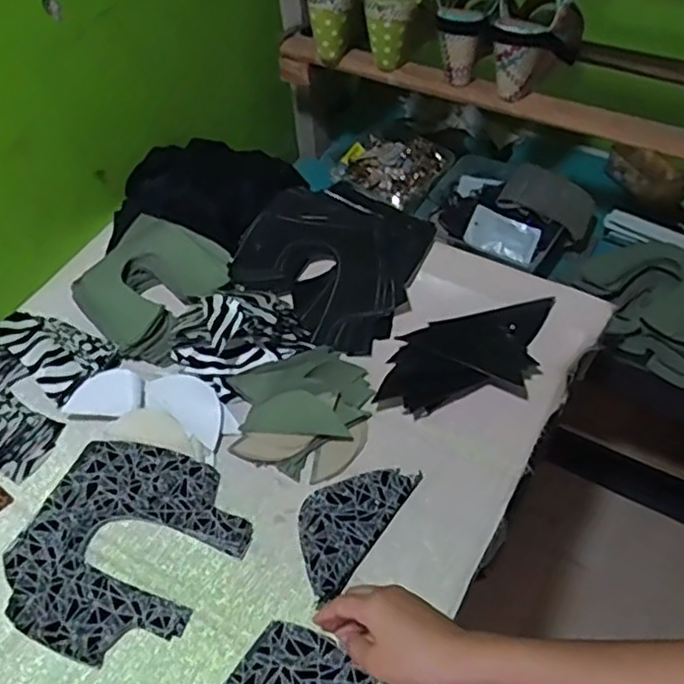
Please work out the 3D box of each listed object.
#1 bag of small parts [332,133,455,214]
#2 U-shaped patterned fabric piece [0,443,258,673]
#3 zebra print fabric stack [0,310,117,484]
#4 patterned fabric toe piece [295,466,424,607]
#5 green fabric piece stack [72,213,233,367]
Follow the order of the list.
[{"bbox_3d":[0.078,-0.280,1.046,0.152,0.035,0.147,28,58,22],"label":"bag of small parts"},{"bbox_3d":[-0.198,0.188,0.606,0.191,0.018,0.191,18,54,16],"label":"U-shaped patterned fabric piece"},{"bbox_3d":[-0.351,0.038,0.702,0.157,0.050,0.183,26,57,21],"label":"zebra print fabric stack"},{"bbox_3d":[0.003,0.162,0.618,0.075,0.010,0.141,30,58,23],"label":"patterned fabric toe piece"},{"bbox_3d":[-0.221,-0.066,0.776,0.157,0.052,0.166,32,59,25],"label":"green fabric piece stack"}]

